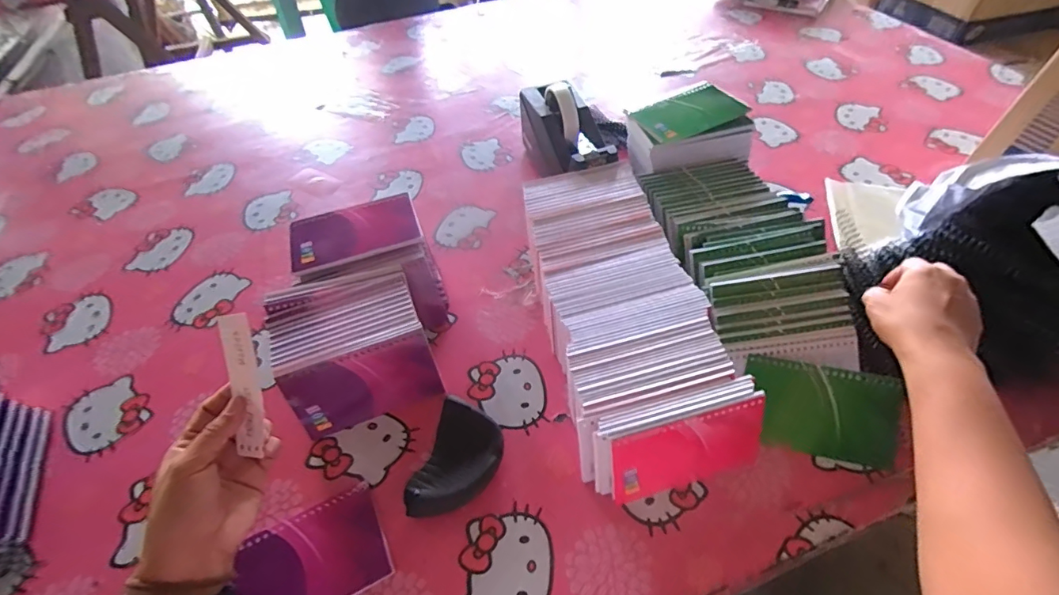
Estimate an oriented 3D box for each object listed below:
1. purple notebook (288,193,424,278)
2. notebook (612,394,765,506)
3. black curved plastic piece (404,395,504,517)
[{"bbox_3d":[-0.186,-0.072,0.497,0.129,0.016,0.075,-18,52,-10],"label":"purple notebook"},{"bbox_3d":[0.130,0.128,0.383,0.128,0.077,0.007,-14,32,-6],"label":"notebook"},{"bbox_3d":[-0.060,0.145,0.409,0.064,0.027,0.099,15,54,16],"label":"black curved plastic piece"}]

